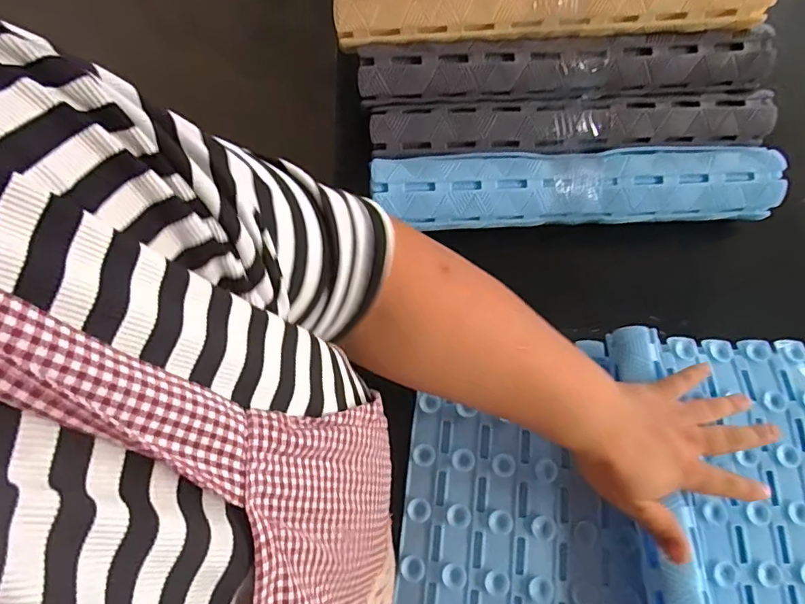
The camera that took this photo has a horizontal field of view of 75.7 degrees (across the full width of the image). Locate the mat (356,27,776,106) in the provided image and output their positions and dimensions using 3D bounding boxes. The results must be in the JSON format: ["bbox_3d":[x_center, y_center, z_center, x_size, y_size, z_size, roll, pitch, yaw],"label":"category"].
[{"bbox_3d":[0.157,-0.226,0.507,0.396,0.044,0.051,-2,72,-1],"label":"mat"}]

